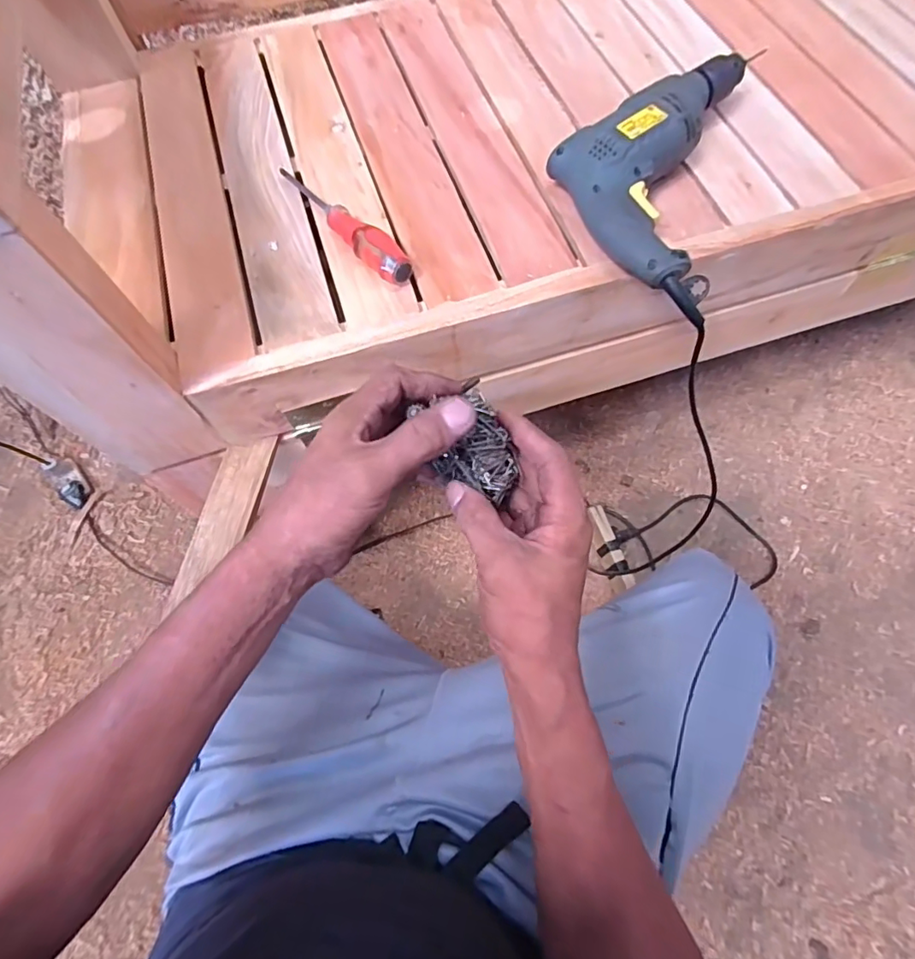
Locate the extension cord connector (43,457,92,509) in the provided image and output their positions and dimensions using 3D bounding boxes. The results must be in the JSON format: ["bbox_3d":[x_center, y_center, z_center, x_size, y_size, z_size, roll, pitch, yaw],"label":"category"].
[{"bbox_3d":[-0.683,0.006,0.933,0.045,0.035,0.101,-39,72,-14],"label":"extension cord connector"}]

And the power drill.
[{"bbox_3d":[0.179,-0.309,0.522,0.176,0.062,0.300,13,68,6],"label":"power drill"}]

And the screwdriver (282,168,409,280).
[{"bbox_3d":[-0.121,-0.263,0.533,0.030,0.025,0.209,-39,72,-14],"label":"screwdriver"}]

